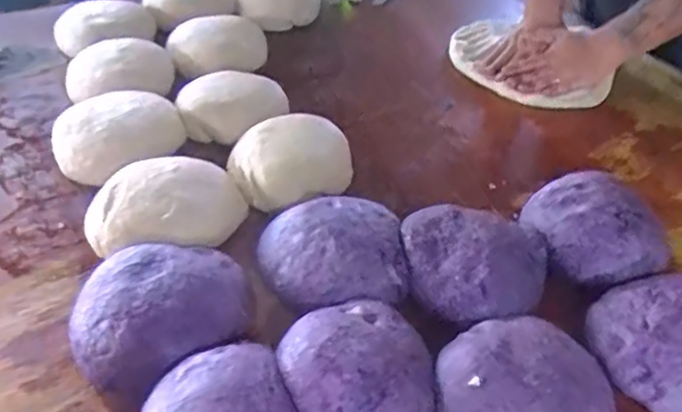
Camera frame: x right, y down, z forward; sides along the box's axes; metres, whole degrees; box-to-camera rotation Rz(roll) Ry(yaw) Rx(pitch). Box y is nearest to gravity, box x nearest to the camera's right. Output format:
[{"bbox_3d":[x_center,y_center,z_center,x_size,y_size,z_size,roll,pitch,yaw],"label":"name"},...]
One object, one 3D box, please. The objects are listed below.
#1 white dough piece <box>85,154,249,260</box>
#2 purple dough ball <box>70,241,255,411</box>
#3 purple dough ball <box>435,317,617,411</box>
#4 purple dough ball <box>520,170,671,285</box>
[{"bbox_3d":[-0.206,0.004,0.713,0.183,0.056,0.164,-15,45,-19],"label":"white dough piece"},{"bbox_3d":[-0.179,0.101,0.603,0.177,0.059,0.152,-29,51,-30],"label":"purple dough ball"},{"bbox_3d":[0.163,0.170,0.535,0.149,0.057,0.155,2,42,-2],"label":"purple dough ball"},{"bbox_3d":[0.293,0.029,0.706,0.138,0.063,0.151,2,42,-2],"label":"purple dough ball"}]

